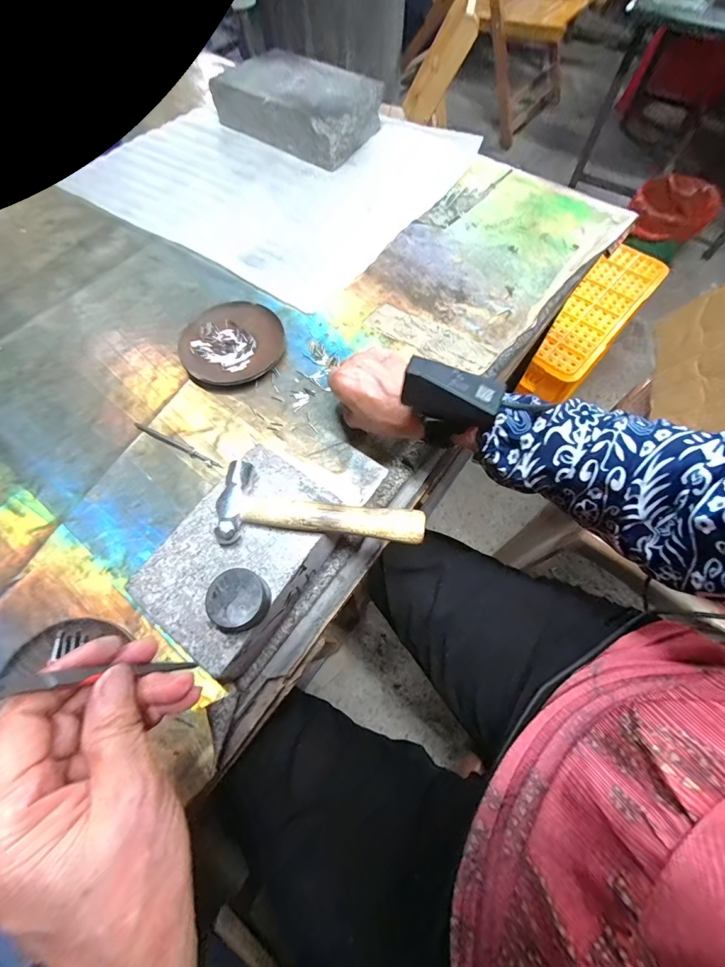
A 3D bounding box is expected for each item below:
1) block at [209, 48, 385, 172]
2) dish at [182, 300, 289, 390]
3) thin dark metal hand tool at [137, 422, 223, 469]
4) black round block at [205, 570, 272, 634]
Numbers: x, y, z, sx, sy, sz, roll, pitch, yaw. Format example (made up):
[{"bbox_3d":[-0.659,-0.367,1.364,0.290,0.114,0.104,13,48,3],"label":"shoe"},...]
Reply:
[{"bbox_3d":[-0.093,-0.592,0.577,0.229,0.054,0.147,35,71,14],"label":"block"},{"bbox_3d":[-0.147,-0.161,0.420,0.112,0.014,0.107,0,67,0],"label":"dish"},{"bbox_3d":[-0.184,-0.039,0.370,0.105,0.004,0.009,27,70,11],"label":"thin dark metal hand tool"},{"bbox_3d":[-0.082,0.079,0.249,0.036,0.019,0.038,1,65,-2],"label":"black round block"}]

